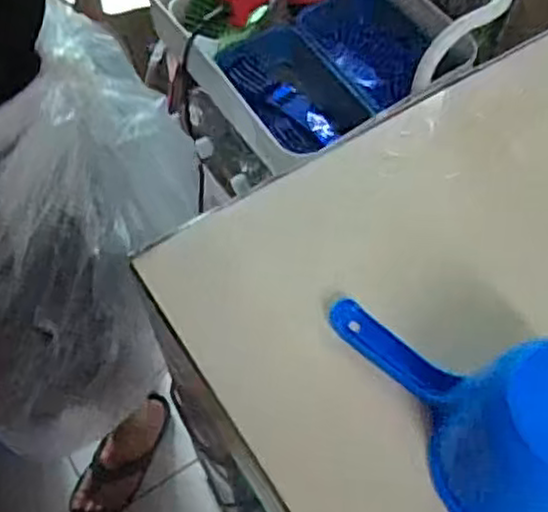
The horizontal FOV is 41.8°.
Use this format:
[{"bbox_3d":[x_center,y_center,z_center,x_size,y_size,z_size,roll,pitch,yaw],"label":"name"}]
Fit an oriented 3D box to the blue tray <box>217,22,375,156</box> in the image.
[{"bbox_3d":[0.029,-0.216,0.947,0.146,0.053,0.195,-34,63,-19],"label":"blue tray"}]

